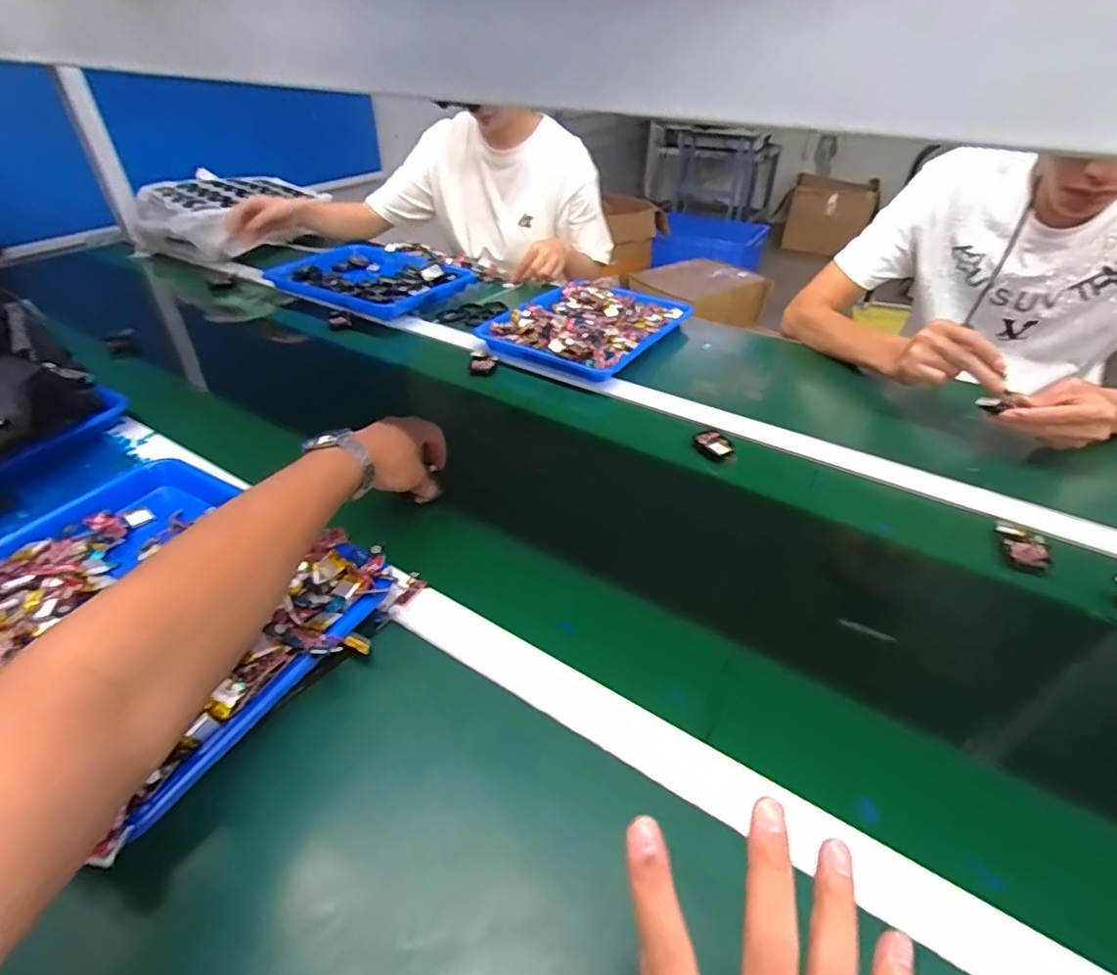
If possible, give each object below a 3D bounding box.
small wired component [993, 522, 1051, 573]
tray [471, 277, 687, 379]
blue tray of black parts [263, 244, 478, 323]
[{"bbox_3d":[0.456,0.058,0.548,0.038,0.013,0.059,14,41,16],"label":"small wired component"},{"bbox_3d":[0.050,-0.273,0.924,0.249,0.042,0.303,22,43,24],"label":"tray"},{"bbox_3d":[-0.344,-0.404,1.068,0.334,0.040,0.281,25,45,27],"label":"blue tray of black parts"}]

